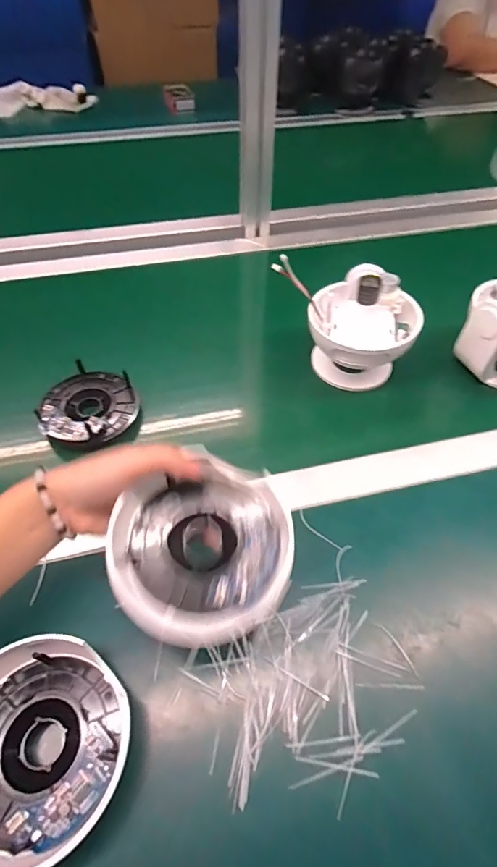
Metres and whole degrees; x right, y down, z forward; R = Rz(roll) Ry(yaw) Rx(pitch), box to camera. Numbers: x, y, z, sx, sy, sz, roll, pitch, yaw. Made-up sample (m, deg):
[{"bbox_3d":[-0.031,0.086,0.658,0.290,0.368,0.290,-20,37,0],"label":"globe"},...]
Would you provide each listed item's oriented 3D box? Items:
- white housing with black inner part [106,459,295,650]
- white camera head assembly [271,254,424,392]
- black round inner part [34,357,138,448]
[{"bbox_3d":[-0.029,0.078,0.284,0.116,0.042,0.111,0,53,0],"label":"white housing with black inner part"},{"bbox_3d":[0.112,-0.122,0.479,0.145,0.115,0.109,38,62,25],"label":"white camera head assembly"},{"bbox_3d":[-0.171,-0.031,0.452,0.095,0.025,0.101,0,53,0],"label":"black round inner part"}]

